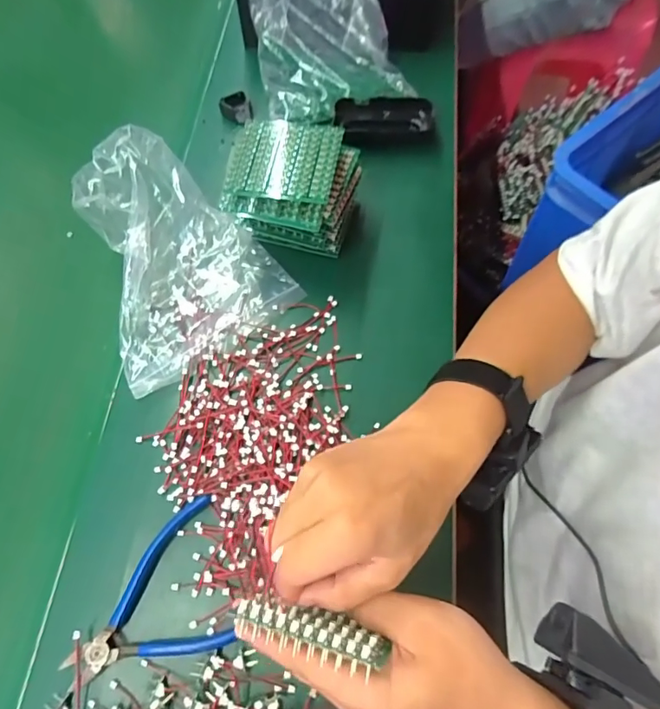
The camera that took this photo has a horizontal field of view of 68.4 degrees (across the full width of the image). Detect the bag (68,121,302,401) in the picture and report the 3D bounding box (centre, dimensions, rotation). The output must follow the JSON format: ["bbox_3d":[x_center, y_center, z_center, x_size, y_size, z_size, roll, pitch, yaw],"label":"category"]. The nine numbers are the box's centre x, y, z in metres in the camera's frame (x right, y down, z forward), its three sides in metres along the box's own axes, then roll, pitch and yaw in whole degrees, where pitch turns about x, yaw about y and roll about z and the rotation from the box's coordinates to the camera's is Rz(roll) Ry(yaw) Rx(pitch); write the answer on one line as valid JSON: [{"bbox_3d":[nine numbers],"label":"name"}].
[{"bbox_3d":[-0.158,-0.098,0.439,0.169,0.070,0.211,-37,71,-13],"label":"bag"}]

